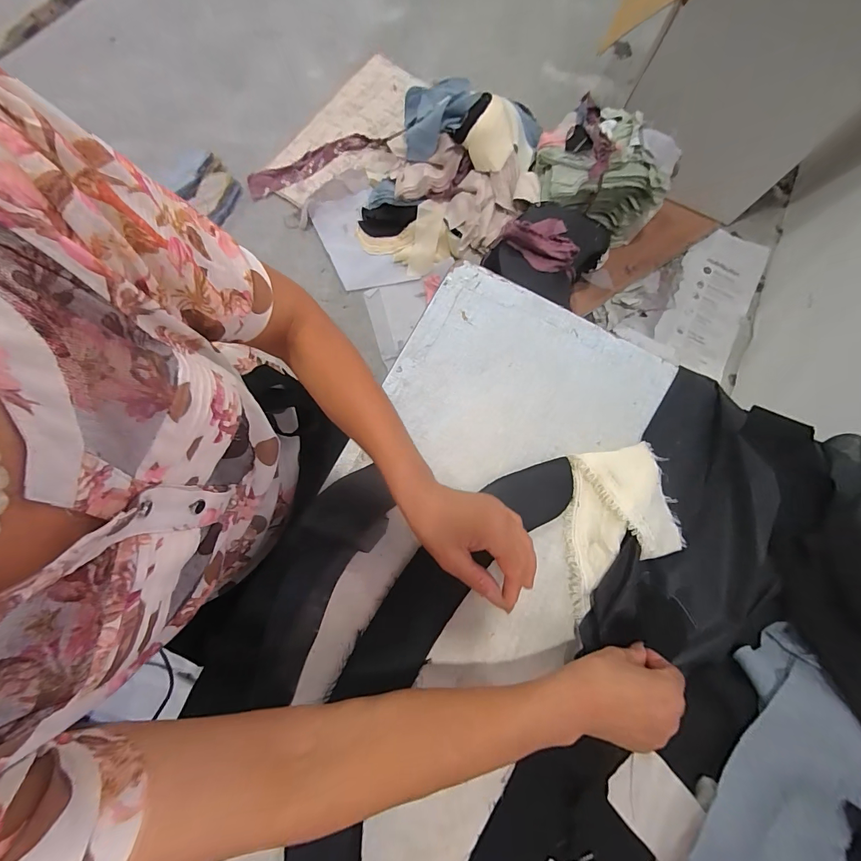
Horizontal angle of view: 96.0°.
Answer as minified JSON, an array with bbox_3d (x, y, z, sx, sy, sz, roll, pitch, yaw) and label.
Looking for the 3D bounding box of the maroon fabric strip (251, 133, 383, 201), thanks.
[{"bbox_3d":[-0.288,-0.670,0.971,0.354,0.014,0.079,-26,81,-9],"label":"maroon fabric strip"}]

